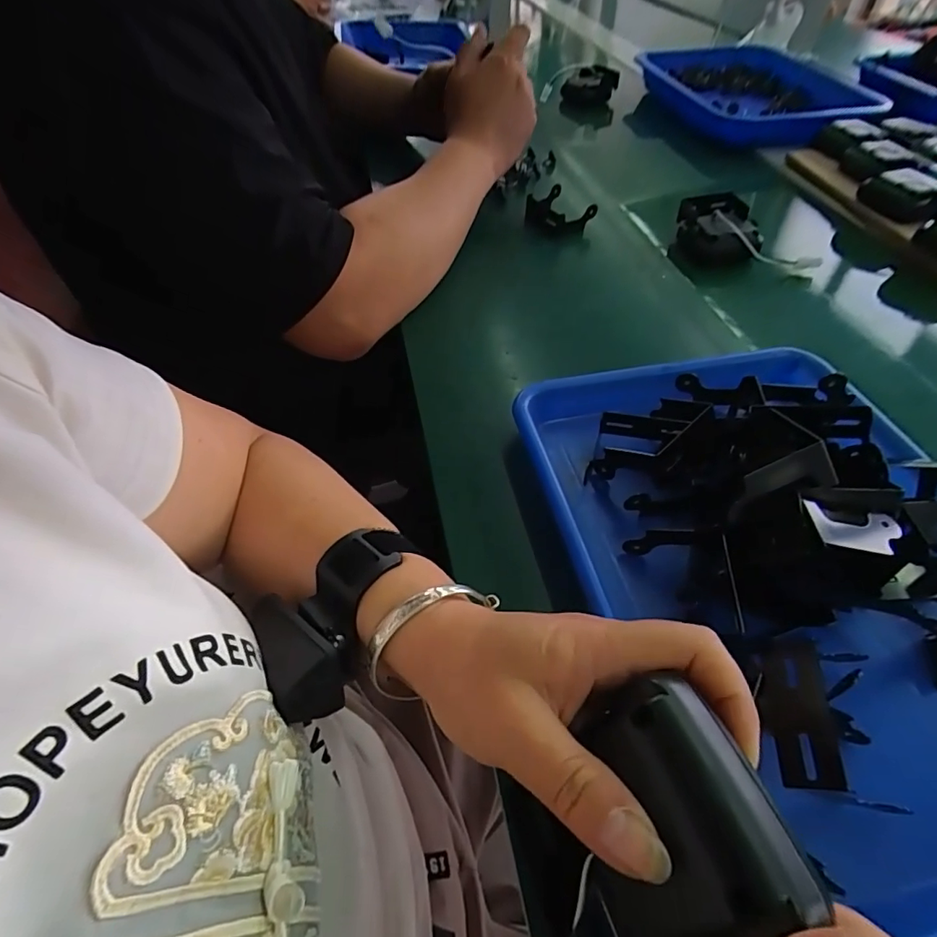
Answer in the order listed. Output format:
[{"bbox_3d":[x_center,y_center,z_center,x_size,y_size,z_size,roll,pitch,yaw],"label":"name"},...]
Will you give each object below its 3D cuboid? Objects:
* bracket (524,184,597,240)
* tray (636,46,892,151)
[{"bbox_3d":[0.100,-0.293,0.597,0.071,0.046,0.083,-12,53,-9],"label":"bracket"},{"bbox_3d":[0.430,-0.587,0.795,0.243,0.062,0.376,-13,53,-9],"label":"tray"}]

